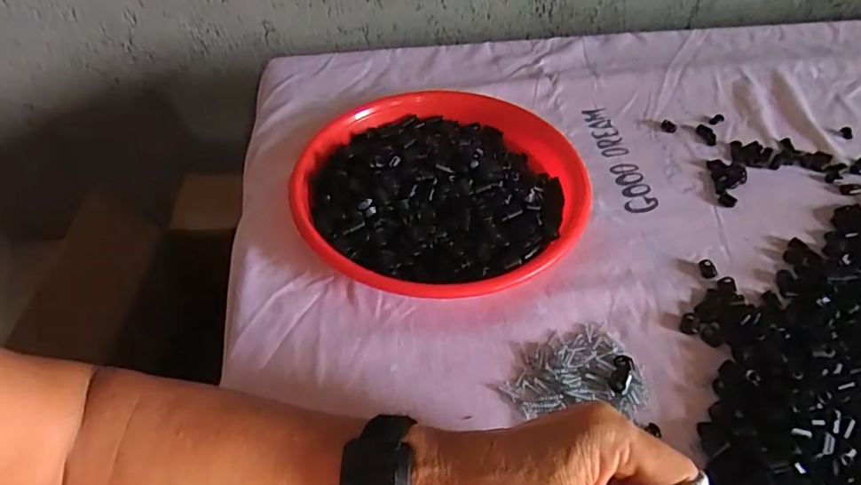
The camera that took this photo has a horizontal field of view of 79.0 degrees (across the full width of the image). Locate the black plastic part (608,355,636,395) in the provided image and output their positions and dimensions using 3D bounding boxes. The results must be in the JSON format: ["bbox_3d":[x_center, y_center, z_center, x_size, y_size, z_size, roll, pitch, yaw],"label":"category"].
[{"bbox_3d":[0.133,0.091,0.361,0.014,0.008,0.031,21,53,17],"label":"black plastic part"}]

